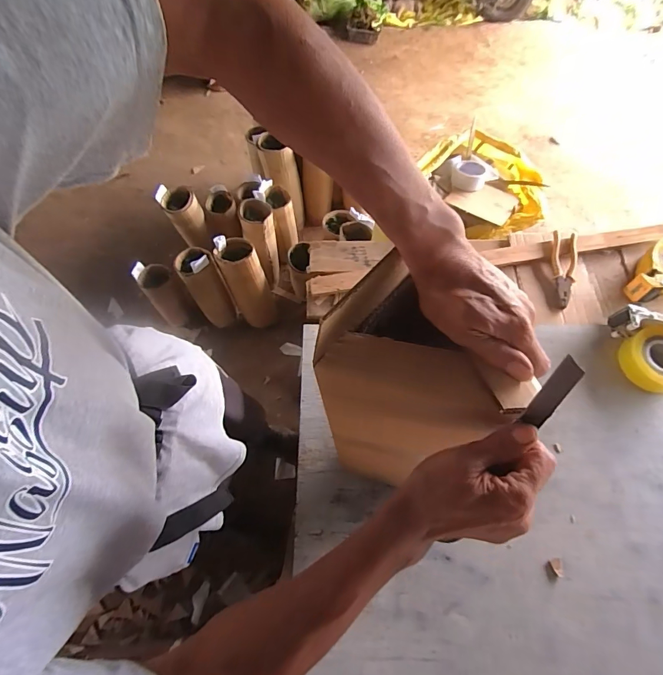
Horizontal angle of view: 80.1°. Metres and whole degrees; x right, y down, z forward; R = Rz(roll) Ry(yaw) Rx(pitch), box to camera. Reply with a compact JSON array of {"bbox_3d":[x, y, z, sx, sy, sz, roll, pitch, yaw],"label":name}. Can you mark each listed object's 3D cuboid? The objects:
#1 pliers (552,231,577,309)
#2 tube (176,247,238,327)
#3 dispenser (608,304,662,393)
[{"bbox_3d":[0.521,-0.150,0.876,0.051,0.018,0.186,9,64,5],"label":"pliers"},{"bbox_3d":[-0.459,-0.164,1.523,0.144,0.344,0.116,-24,49,-9],"label":"tube"},{"bbox_3d":[0.649,0.022,0.777,0.131,0.075,0.163,0,65,1],"label":"dispenser"}]

